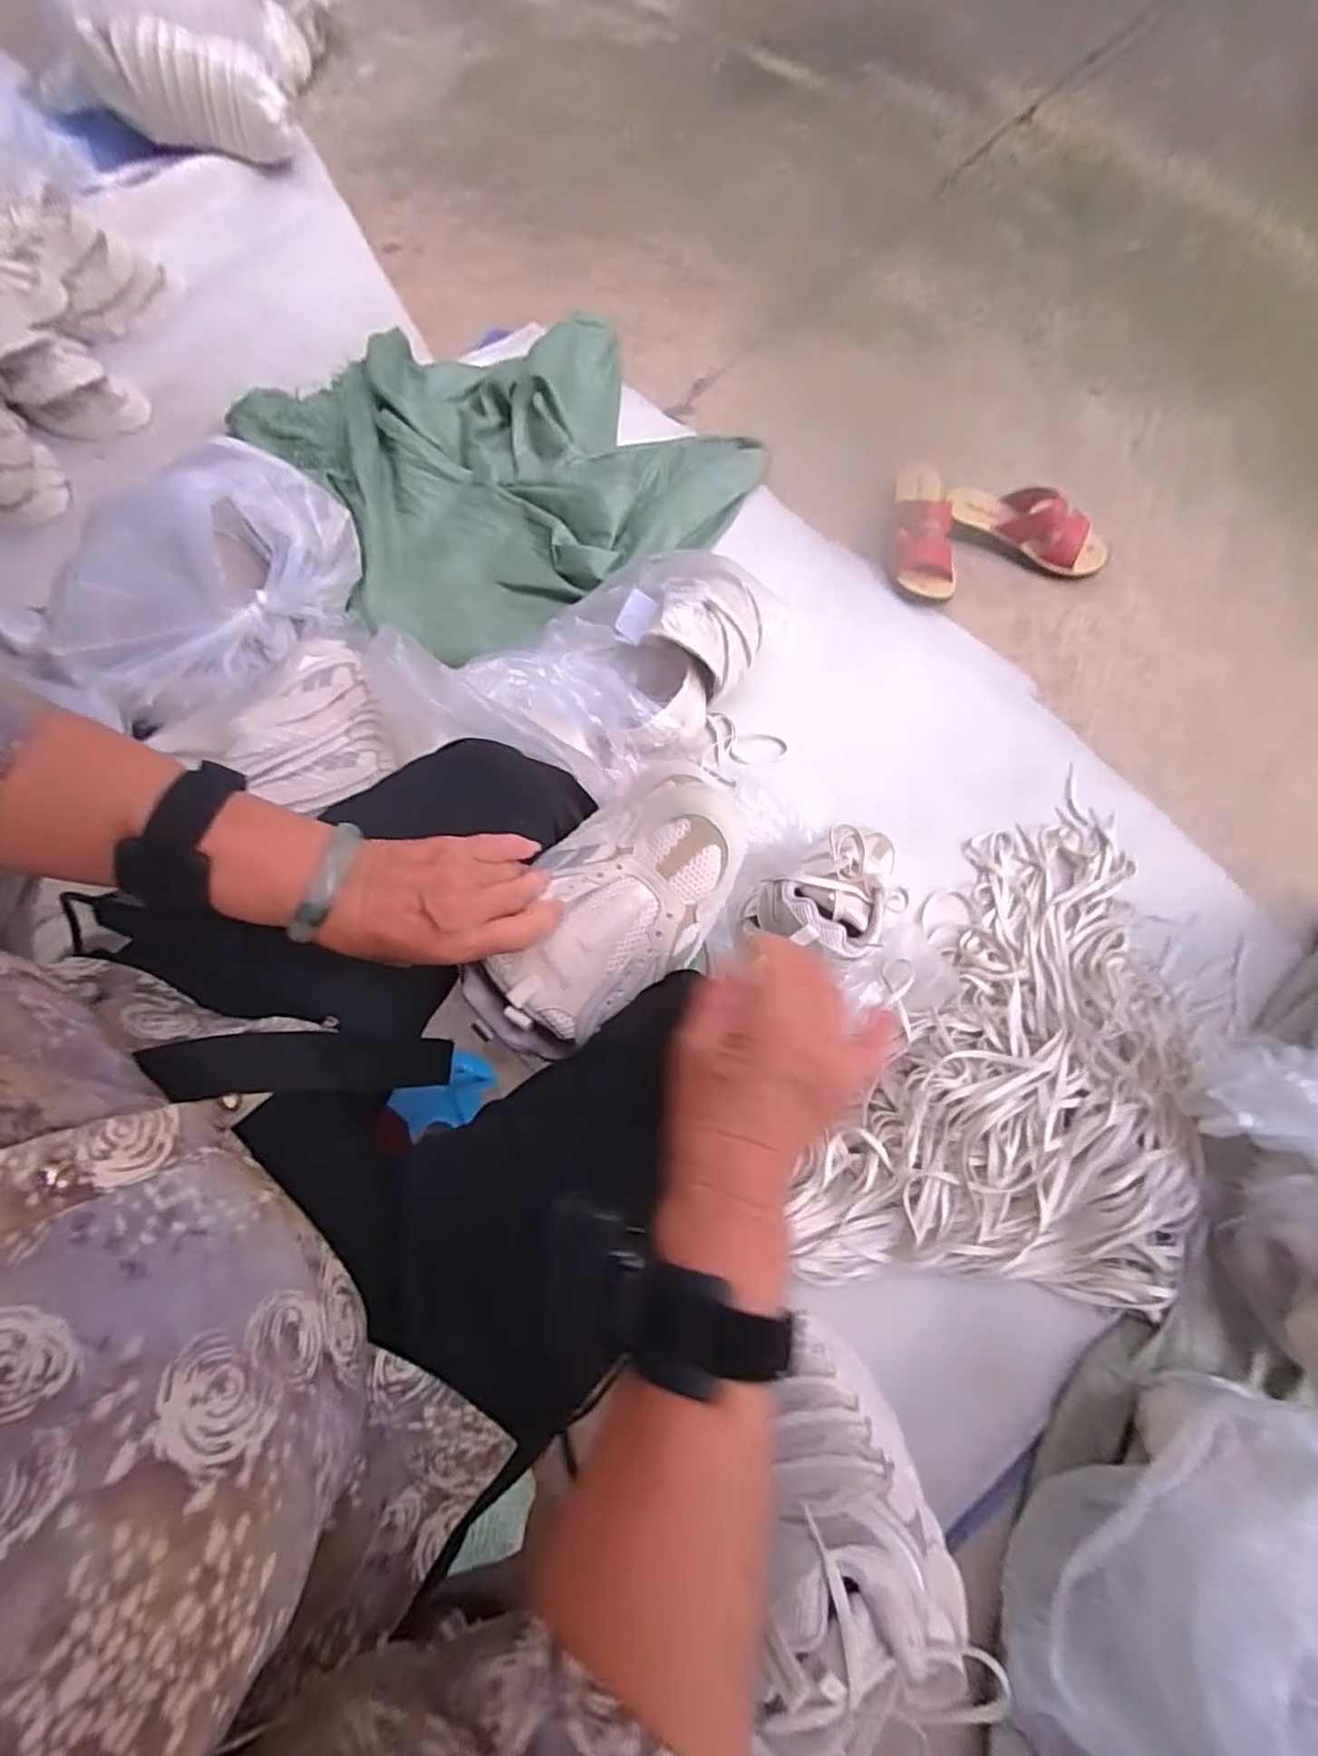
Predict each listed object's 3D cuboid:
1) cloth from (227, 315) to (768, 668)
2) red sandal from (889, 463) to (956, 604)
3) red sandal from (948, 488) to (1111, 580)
[{"bbox_3d":[-0.258,-0.622,0.921,0.586,0.109,0.667,-45,77,-6],"label":"cloth"},{"bbox_3d":[0.362,-0.472,0.879,0.086,0.056,0.191,4,77,6],"label":"red sandal"},{"bbox_3d":[0.510,-0.487,0.878,0.227,0.062,0.091,32,81,12],"label":"red sandal"}]

